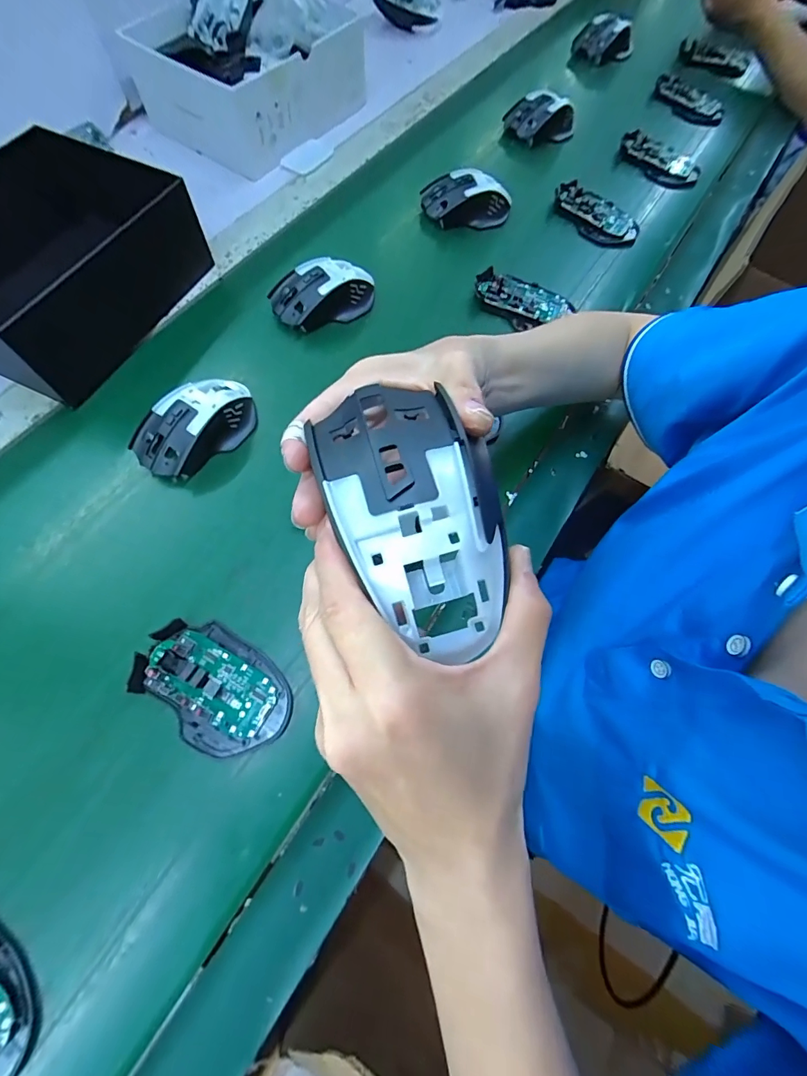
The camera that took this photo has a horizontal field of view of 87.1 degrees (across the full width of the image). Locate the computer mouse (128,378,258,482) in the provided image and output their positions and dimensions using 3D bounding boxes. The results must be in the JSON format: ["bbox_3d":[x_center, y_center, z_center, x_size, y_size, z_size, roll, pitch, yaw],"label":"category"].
[{"bbox_3d":[-0.188,-0.105,0.384,0.067,0.038,0.116,38,71,12],"label":"computer mouse"}]

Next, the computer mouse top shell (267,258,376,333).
[{"bbox_3d":[-0.082,-0.260,0.449,0.111,0.037,0.059,-21,70,-10],"label":"computer mouse top shell"}]

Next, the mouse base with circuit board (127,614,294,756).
[{"bbox_3d":[-0.139,0.109,0.310,0.115,0.016,0.073,30,70,10],"label":"mouse base with circuit board"}]

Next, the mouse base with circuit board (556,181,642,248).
[{"bbox_3d":[0.239,-0.404,0.528,0.113,0.021,0.070,34,71,11],"label":"mouse base with circuit board"}]

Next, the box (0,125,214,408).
[{"bbox_3d":[-0.340,-0.269,0.416,0.185,0.087,0.223,26,69,8],"label":"box"}]

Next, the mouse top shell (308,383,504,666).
[{"bbox_3d":[0.003,-0.011,0.164,0.058,0.032,0.110,-19,70,-10],"label":"mouse top shell"}]

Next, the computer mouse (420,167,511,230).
[{"bbox_3d":[0.077,-0.418,0.523,0.110,0.040,0.062,-6,68,-5],"label":"computer mouse"}]

